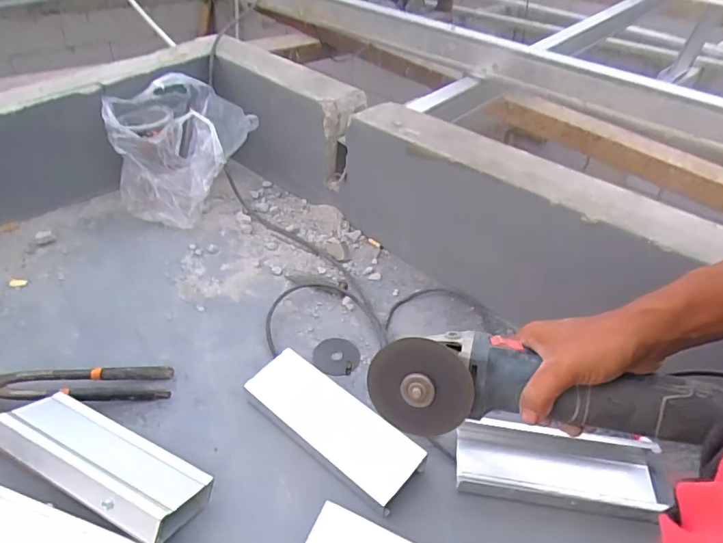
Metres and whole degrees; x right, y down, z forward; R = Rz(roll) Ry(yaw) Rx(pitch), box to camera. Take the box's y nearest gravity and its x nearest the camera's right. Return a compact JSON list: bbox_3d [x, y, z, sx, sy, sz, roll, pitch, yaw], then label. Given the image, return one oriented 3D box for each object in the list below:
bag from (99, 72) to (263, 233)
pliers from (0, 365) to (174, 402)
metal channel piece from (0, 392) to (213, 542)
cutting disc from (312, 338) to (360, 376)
[{"bbox_3d":[-0.329,-0.219,0.882,0.212,0.226,0.168,21,42,18],"label":"bag"},{"bbox_3d":[-0.343,0.136,0.590,0.217,0.013,0.048,0,45,-20],"label":"pliers"},{"bbox_3d":[-0.265,0.192,0.505,0.218,0.033,0.081,21,22,16],"label":"metal channel piece"},{"bbox_3d":[-0.034,0.114,0.679,0.063,0.008,0.064,3,39,-3],"label":"cutting disc"}]

